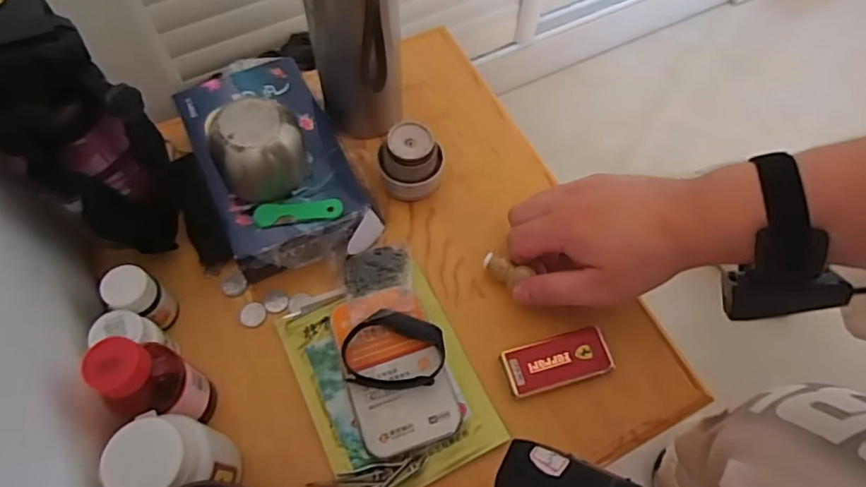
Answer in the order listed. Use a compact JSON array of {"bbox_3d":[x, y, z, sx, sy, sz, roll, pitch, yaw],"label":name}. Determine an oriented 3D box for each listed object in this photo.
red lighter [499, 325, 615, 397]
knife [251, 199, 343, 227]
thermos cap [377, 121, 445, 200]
[{"bbox_3d":[0.088,0.083,0.400,0.076,0.013,0.036,-13,64,-9],"label":"red lighter"},{"bbox_3d":[-0.095,-0.023,0.401,0.061,0.004,0.017,-6,63,-6],"label":"knife"},{"bbox_3d":[-0.017,-0.065,0.448,0.052,0.050,0.048,1,62,-3],"label":"thermos cap"}]

